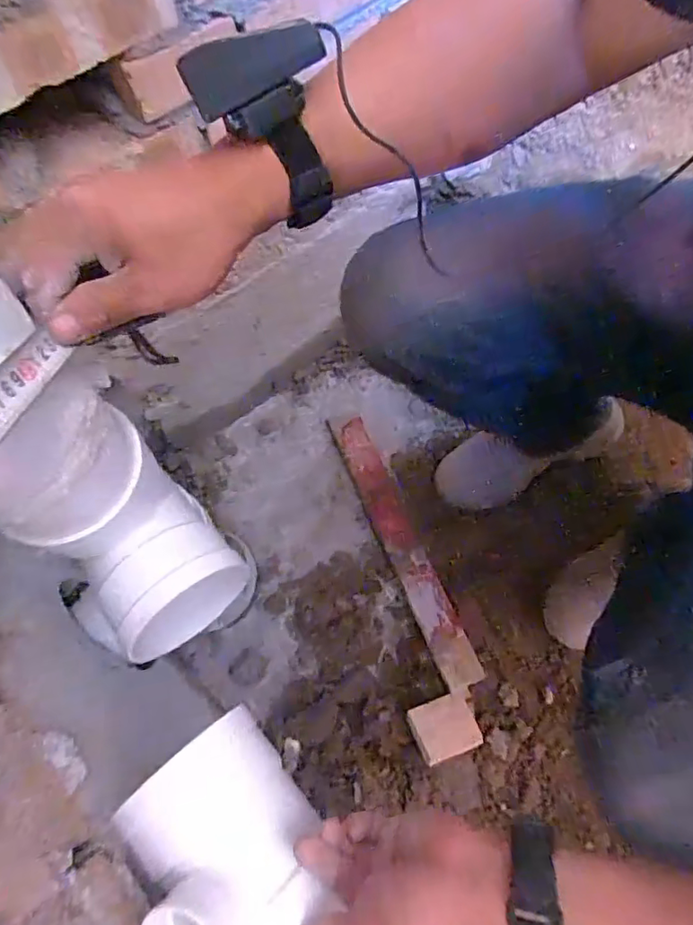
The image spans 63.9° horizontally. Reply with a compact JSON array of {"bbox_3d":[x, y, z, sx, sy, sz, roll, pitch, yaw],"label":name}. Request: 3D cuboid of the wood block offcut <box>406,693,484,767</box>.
[{"bbox_3d":[0.123,0.331,0.695,0.077,0.027,0.066,-18,70,-7],"label":"wood block offcut"}]

